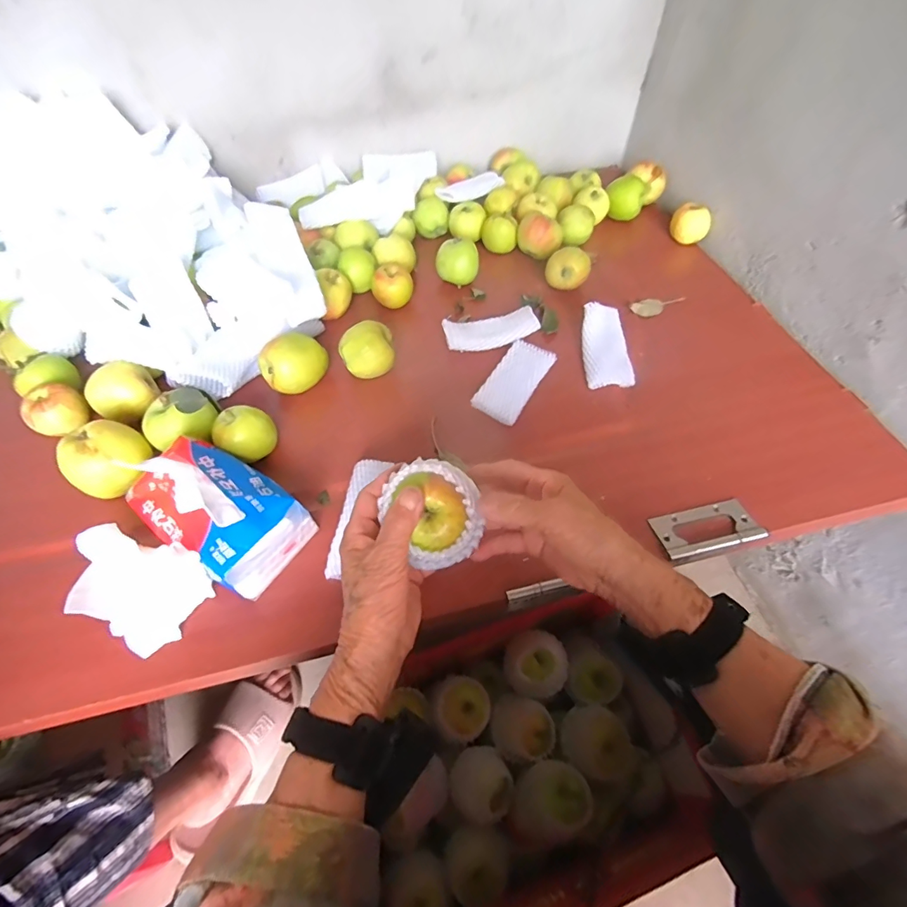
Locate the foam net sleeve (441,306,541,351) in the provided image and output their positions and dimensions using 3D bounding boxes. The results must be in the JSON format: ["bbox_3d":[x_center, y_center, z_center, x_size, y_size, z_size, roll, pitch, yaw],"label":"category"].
[{"bbox_3d":[0.048,-0.158,0.589,0.118,0.027,0.048,-8,55,-8],"label":"foam net sleeve"}]

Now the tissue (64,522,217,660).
[{"bbox_3d":[-0.271,0.111,0.394,0.105,0.064,0.083,29,58,18],"label":"tissue"}]

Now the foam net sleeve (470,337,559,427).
[{"bbox_3d":[0.073,-0.088,0.542,0.056,0.017,0.122,27,58,17],"label":"foam net sleeve"}]

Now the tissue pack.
[{"bbox_3d":[-0.220,0.044,0.413,0.158,0.103,0.098,28,58,17],"label":"tissue pack"}]

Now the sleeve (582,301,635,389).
[{"bbox_3d":[0.188,-0.135,0.563,0.054,0.030,0.119,1,54,-1],"label":"sleeve"}]

